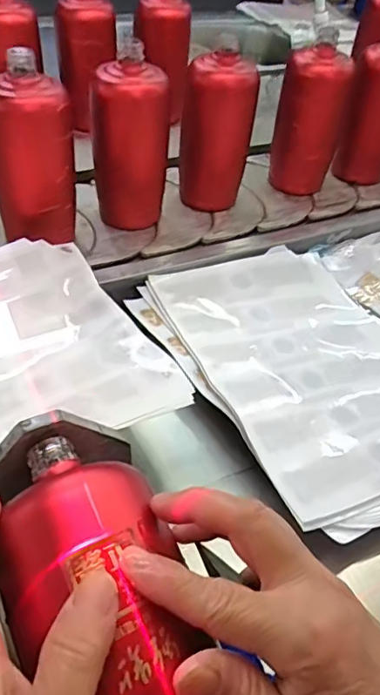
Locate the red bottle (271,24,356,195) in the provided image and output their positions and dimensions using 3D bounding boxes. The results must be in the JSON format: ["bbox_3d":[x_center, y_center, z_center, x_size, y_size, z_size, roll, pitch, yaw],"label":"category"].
[{"bbox_3d":[0.158,-0.300,0.716,0.085,0.178,0.074,18,45,11],"label":"red bottle"}]

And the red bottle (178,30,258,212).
[{"bbox_3d":[0.031,-0.258,0.654,0.065,0.177,0.065,38,52,27],"label":"red bottle"}]

